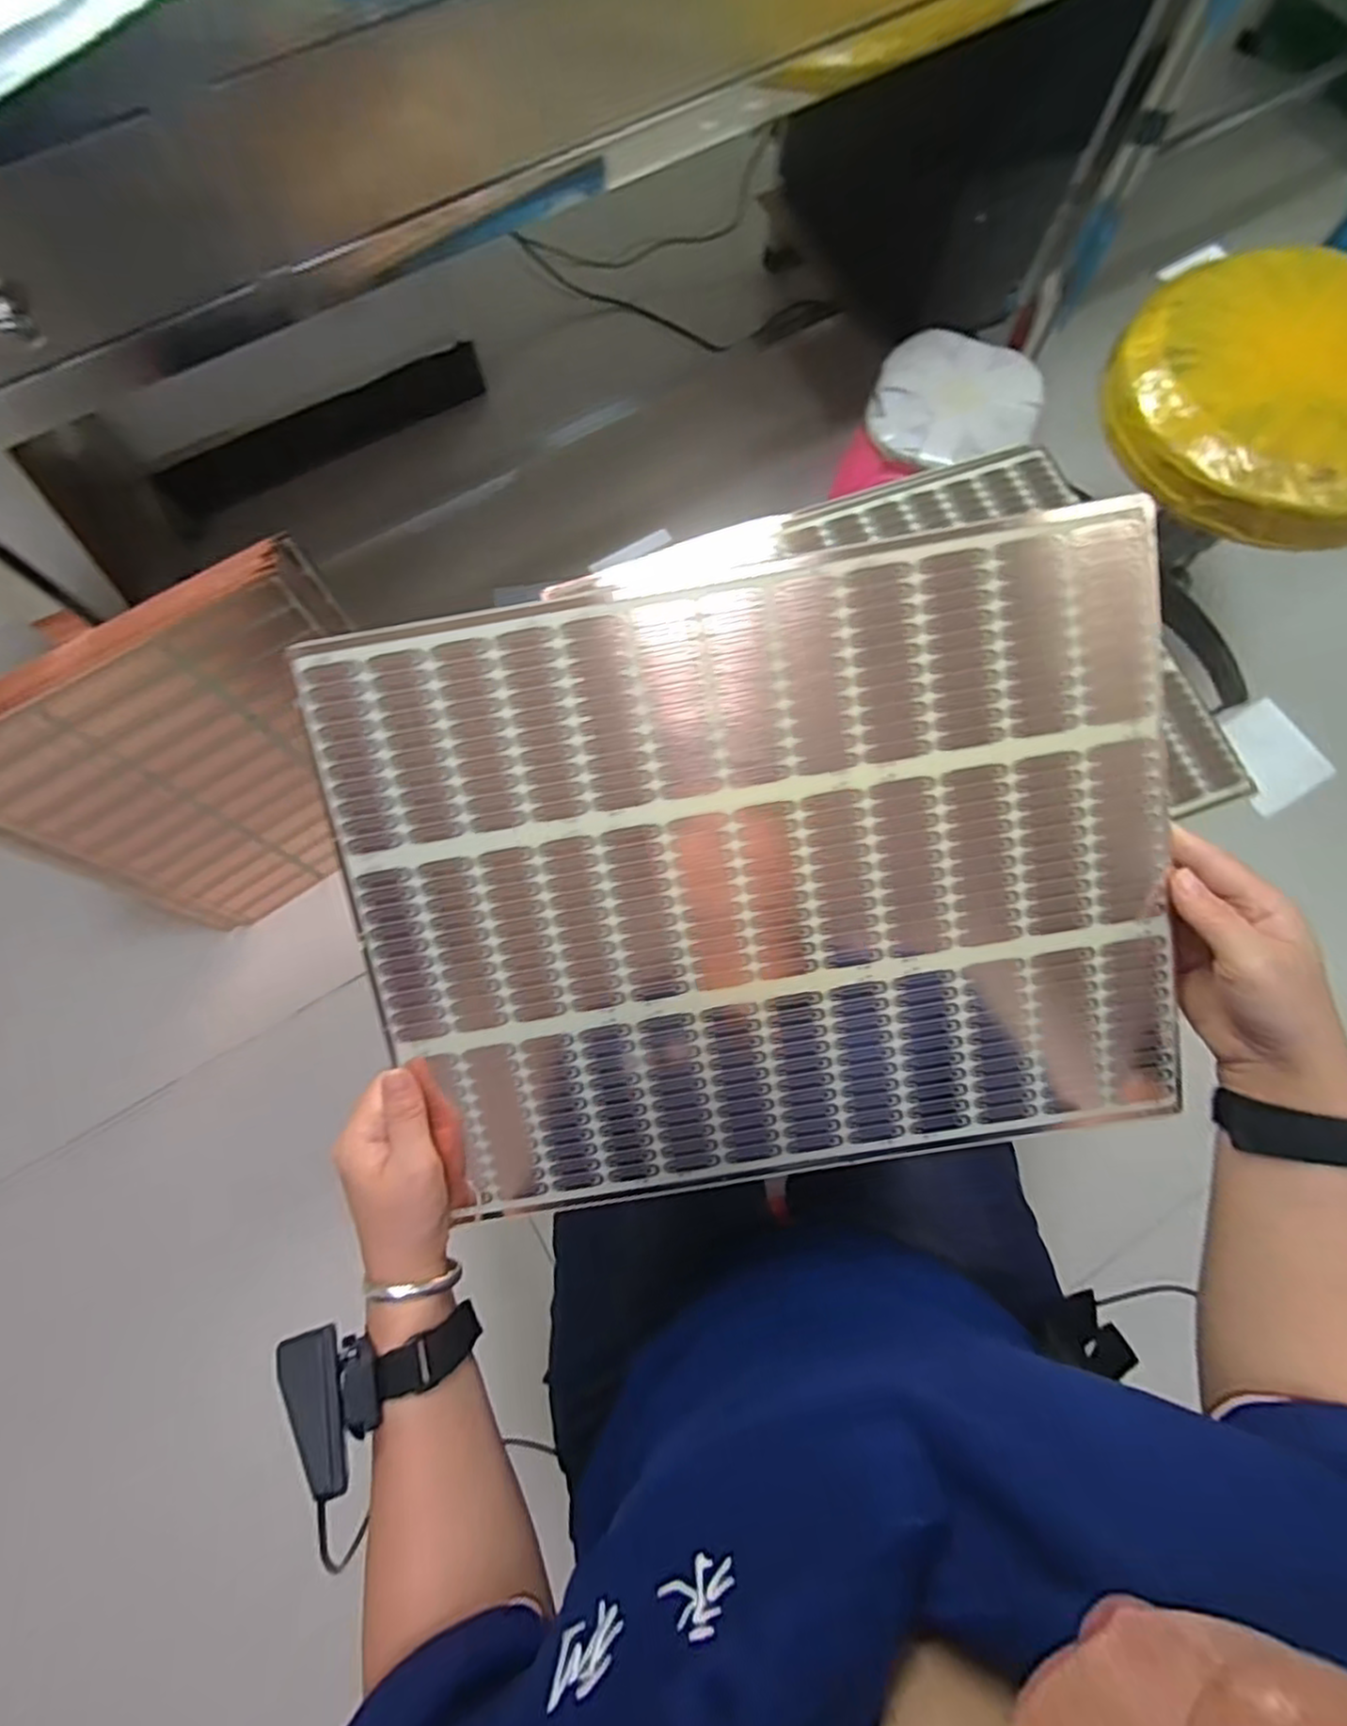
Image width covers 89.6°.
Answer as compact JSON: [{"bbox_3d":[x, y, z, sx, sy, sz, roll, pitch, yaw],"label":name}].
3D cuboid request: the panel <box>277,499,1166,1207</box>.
[{"bbox_3d":[0.049,0.016,0.377,0.436,0.010,0.338,-9,100,1],"label":"panel"}]

